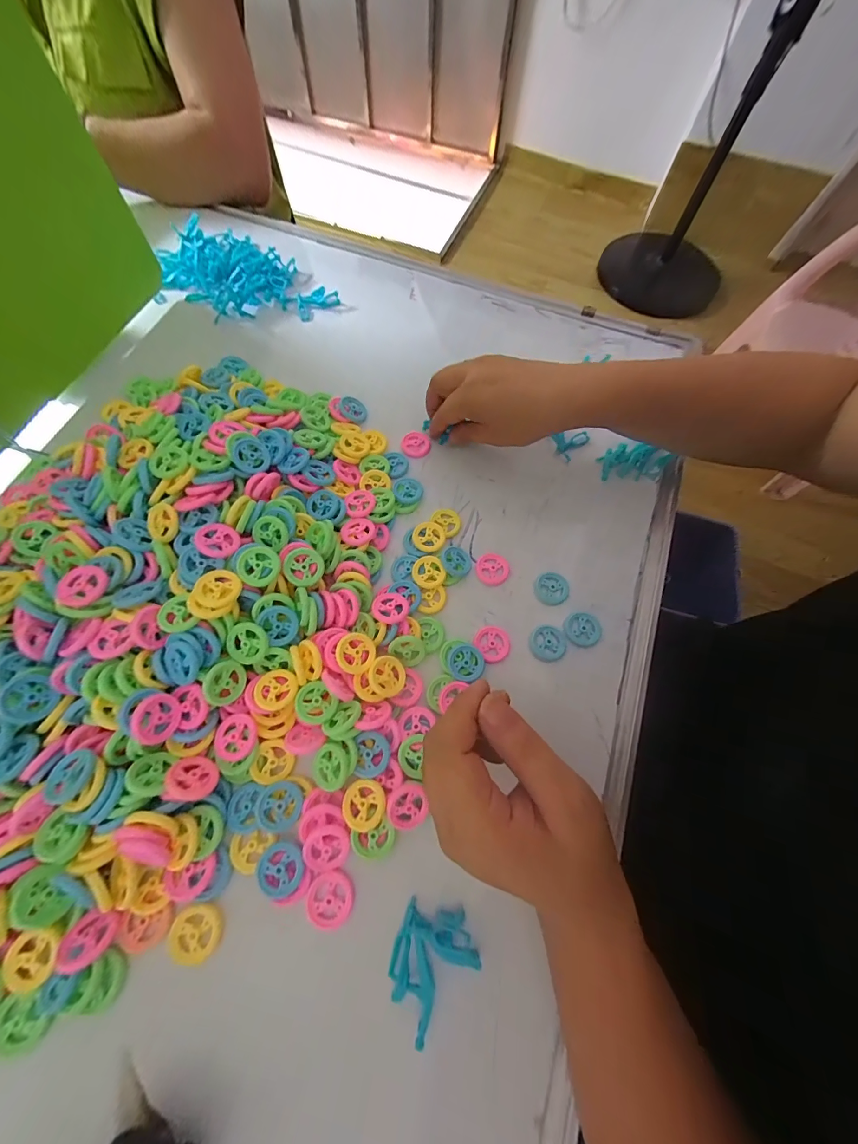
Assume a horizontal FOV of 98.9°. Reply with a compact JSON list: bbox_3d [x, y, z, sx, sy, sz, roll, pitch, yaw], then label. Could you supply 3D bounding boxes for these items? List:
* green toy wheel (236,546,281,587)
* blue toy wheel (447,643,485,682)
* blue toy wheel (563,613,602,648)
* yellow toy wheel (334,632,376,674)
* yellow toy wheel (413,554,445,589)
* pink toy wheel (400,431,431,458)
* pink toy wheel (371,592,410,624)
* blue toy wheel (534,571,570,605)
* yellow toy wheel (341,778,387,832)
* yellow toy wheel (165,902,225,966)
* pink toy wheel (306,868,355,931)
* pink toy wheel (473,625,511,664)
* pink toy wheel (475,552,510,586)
[{"bbox_3d":[-0.126,-0.004,0.272,0.029,0.004,0.029,3,80,-16],"label":"green toy wheel"},{"bbox_3d":[0.030,0.072,0.294,0.029,0.006,0.030,1,68,-2],"label":"blue toy wheel"},{"bbox_3d":[0.130,0.049,0.313,0.030,0.004,0.029,1,68,-2],"label":"blue toy wheel"},{"bbox_3d":[-0.055,0.060,0.272,0.027,0.007,0.029,1,68,-2],"label":"yellow toy wheel"},{"bbox_3d":[-0.001,0.000,0.322,0.027,0.007,0.029,1,68,-2],"label":"yellow toy wheel"},{"bbox_3d":[-0.013,-0.131,0.376,0.030,0.004,0.031,1,68,-2],"label":"pink toy wheel"},{"bbox_3d":[-0.031,0.029,0.297,0.029,0.004,0.030,7,49,-8],"label":"pink toy wheel"},{"bbox_3d":[0.109,0.014,0.324,0.031,0.004,0.027,-9,68,-6],"label":"blue toy wheel"},{"bbox_3d":[-0.044,0.156,0.247,0.028,0.004,0.029,1,68,-2],"label":"yellow toy wheel"},{"bbox_3d":[-0.143,0.222,0.226,0.031,0.006,0.028,21,69,7],"label":"yellow toy wheel"},{"bbox_3d":[-0.063,0.210,0.237,0.029,0.006,0.029,1,68,-2],"label":"pink toy wheel"},{"bbox_3d":[0.053,0.059,0.305,0.027,0.006,0.031,-28,72,-13],"label":"pink toy wheel"},{"bbox_3d":[0.057,-0.003,0.329,0.030,0.004,0.032,1,68,-2],"label":"pink toy wheel"}]

